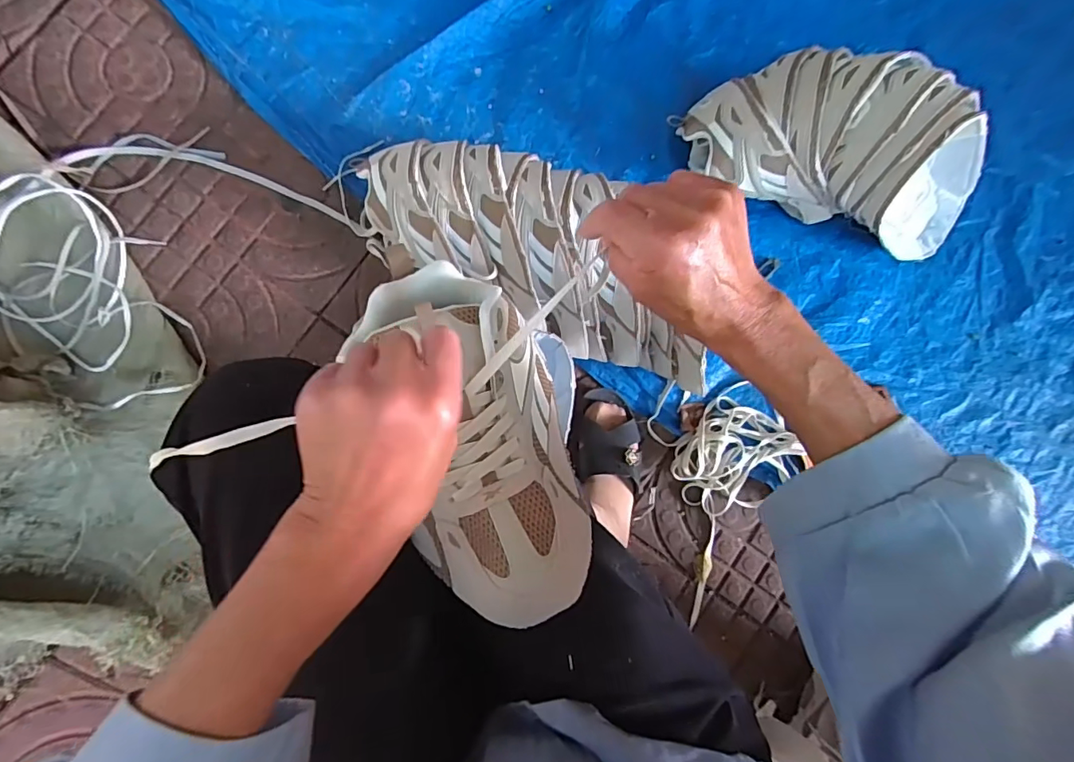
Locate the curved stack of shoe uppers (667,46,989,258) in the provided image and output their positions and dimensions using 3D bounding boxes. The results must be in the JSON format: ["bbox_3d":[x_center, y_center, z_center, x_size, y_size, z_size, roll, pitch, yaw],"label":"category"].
[{"bbox_3d":[0.406,-0.288,0.647,0.421,0.161,0.163,22,85,-4],"label":"curved stack of shoe uppers"}]

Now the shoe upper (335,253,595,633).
[{"bbox_3d":[-0.038,0.036,0.352,0.129,0.089,0.246,-14,79,-6],"label":"shoe upper"}]

